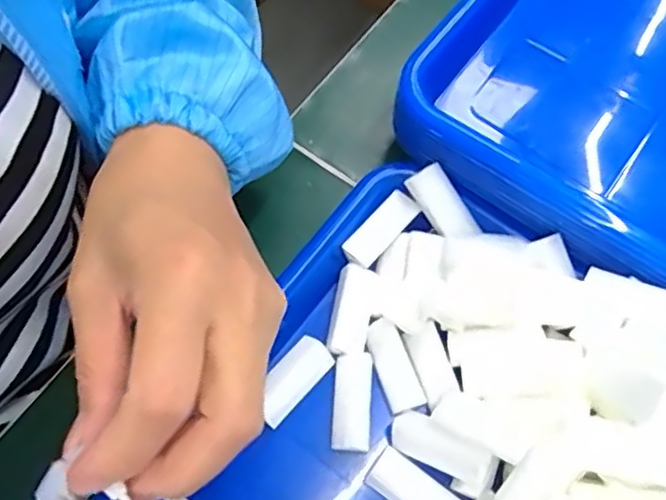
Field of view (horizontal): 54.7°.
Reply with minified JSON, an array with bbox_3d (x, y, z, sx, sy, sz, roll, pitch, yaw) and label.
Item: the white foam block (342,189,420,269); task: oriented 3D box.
[{"bbox_3d":[0.025,-0.010,0.344,0.019,0.010,0.046,39,72,13],"label":"white foam block"}]

